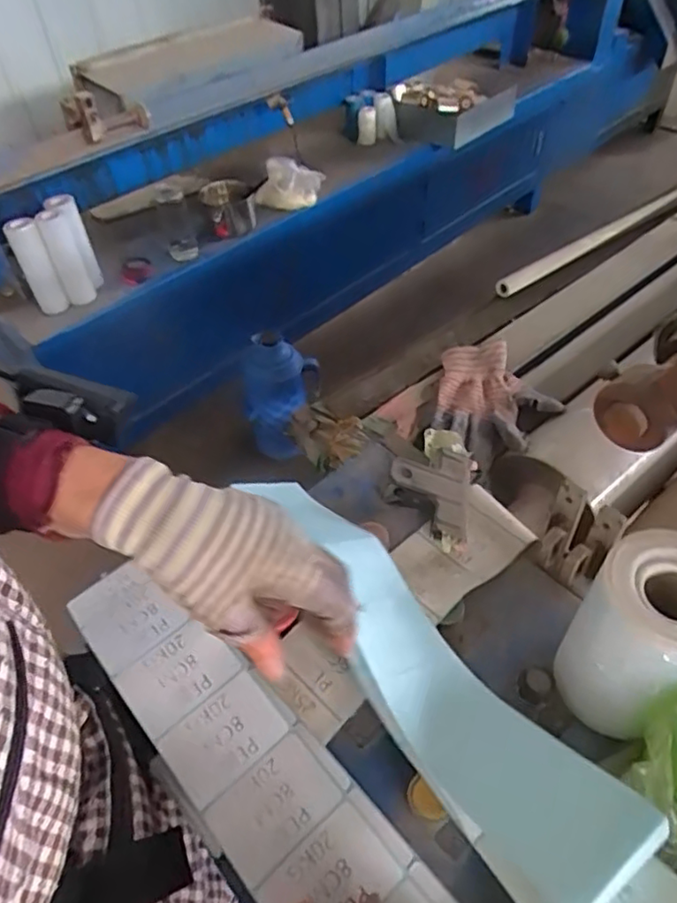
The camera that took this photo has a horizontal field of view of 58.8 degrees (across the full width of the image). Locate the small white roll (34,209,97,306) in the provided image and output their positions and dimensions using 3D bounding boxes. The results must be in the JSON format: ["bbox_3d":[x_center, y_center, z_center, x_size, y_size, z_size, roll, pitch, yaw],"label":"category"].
[{"bbox_3d":[-0.623,-0.437,1.383,0.063,0.224,0.049,-22,50,-16],"label":"small white roll"}]

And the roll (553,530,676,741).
[{"bbox_3d":[0.175,0.110,0.350,0.072,0.120,0.071,-2,48,2],"label":"roll"}]

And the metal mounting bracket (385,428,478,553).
[{"bbox_3d":[0.080,0.022,0.510,0.068,0.032,0.119,10,50,11],"label":"metal mounting bracket"}]

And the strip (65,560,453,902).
[{"bbox_3d":[0.007,0.244,0.323,0.081,0.033,0.521,-37,55,-25],"label":"strip"}]

